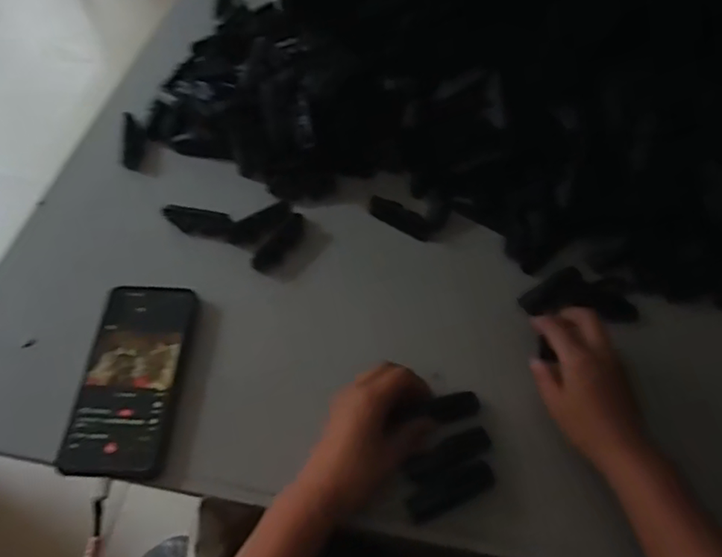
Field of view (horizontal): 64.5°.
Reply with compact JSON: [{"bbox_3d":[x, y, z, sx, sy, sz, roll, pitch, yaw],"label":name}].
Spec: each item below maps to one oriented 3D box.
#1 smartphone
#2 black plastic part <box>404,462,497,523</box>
[{"bbox_3d":[-0.195,0.081,0.490,0.082,0.009,0.168,2,56,-1],"label":"smartphone"},{"bbox_3d":[0.071,0.166,0.450,0.075,0.011,0.023,-21,60,-16],"label":"black plastic part"}]

